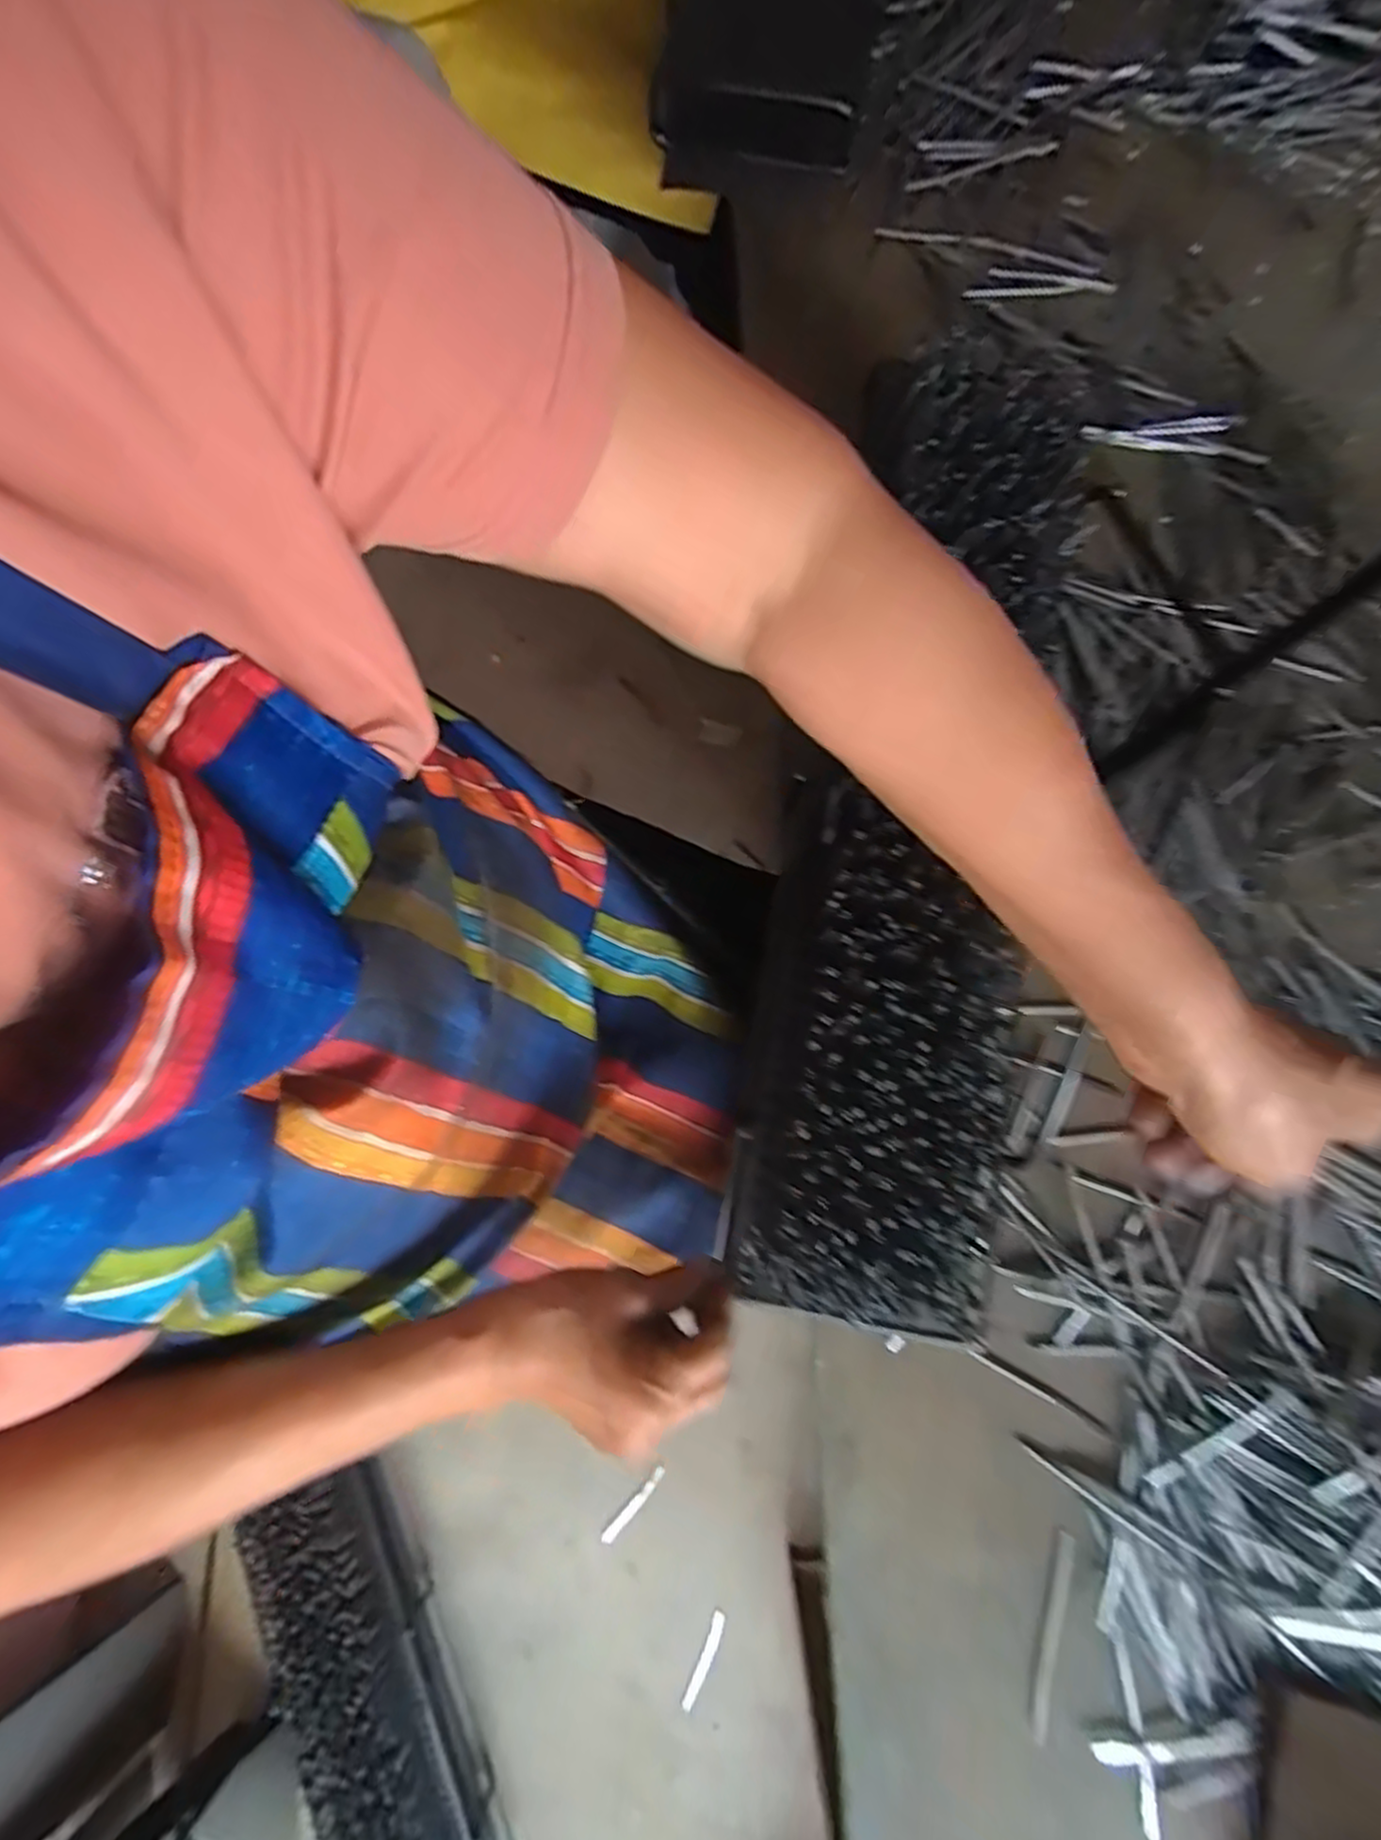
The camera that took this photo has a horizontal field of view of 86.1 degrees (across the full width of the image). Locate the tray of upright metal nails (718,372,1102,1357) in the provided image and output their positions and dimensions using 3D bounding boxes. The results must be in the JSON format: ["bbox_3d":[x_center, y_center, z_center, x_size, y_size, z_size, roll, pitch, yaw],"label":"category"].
[{"bbox_3d":[0.135,-0.057,0.430,0.138,0.042,0.553,13,80,4],"label":"tray of upright metal nails"}]

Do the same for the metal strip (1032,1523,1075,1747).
[{"bbox_3d":[0.216,0.426,0.441,0.010,0.004,0.106,16,78,5],"label":"metal strip"}]

